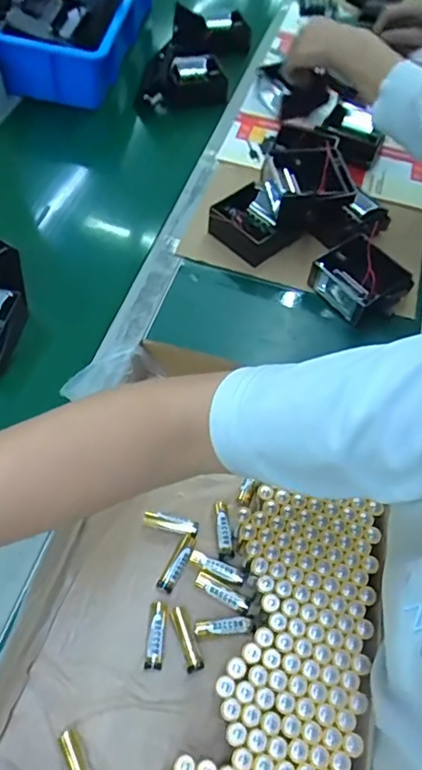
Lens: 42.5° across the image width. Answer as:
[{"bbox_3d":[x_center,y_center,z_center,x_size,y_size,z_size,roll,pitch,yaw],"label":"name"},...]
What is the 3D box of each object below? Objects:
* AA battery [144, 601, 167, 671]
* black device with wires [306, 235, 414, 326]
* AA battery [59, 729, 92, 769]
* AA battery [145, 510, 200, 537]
[{"bbox_3d":[-0.043,0.196,0.426,0.012,0.012,0.048,6,56,-1],"label":"AA battery"},{"bbox_3d":[0.176,-0.124,0.639,0.091,0.043,0.095,-37,66,-25],"label":"black device with wires"},{"bbox_3d":[-0.091,0.263,0.372,0.014,0.016,0.049,-22,73,-18],"label":"AA battery"},{"bbox_3d":[-0.035,0.121,0.474,0.047,0.014,0.013,14,56,5],"label":"AA battery"}]

